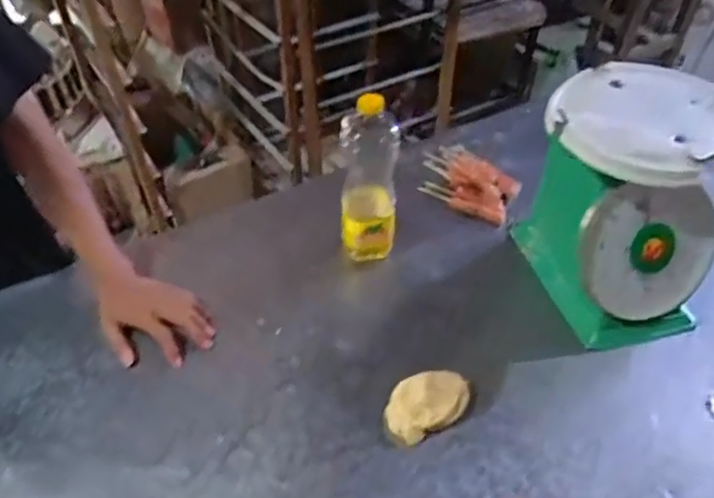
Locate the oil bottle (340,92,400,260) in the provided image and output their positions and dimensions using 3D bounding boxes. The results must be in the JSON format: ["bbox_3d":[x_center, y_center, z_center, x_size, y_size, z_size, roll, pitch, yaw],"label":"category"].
[{"bbox_3d":[0.016,-0.098,0.847,0.082,0.255,0.090,0,48,-1],"label":"oil bottle"}]

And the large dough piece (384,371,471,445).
[{"bbox_3d":[0.088,0.187,0.728,0.107,0.042,0.069,-18,51,-16],"label":"large dough piece"}]

